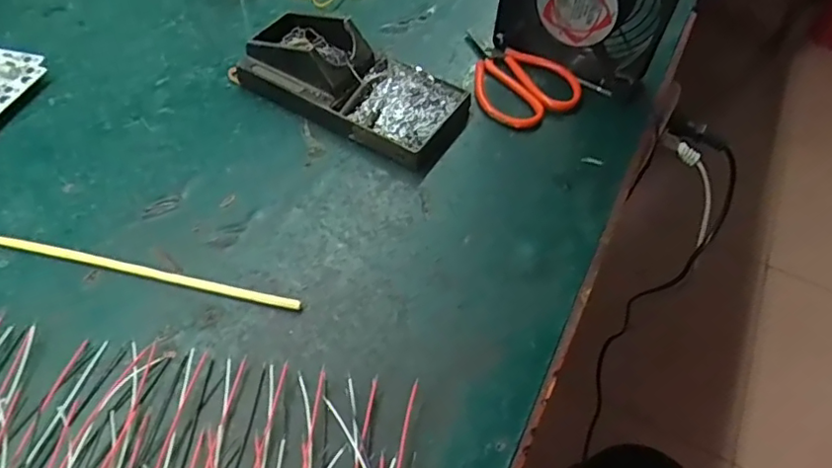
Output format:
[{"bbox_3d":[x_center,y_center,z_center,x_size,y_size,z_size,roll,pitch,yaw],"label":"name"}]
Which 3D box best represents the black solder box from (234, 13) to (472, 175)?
[{"bbox_3d":[-0.048,-0.115,0.415,0.168,0.038,0.083,26,57,15],"label":"black solder box"}]

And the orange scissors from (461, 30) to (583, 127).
[{"bbox_3d":[0.067,-0.124,0.444,0.069,0.015,0.111,-35,63,-25],"label":"orange scissors"}]

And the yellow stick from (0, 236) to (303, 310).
[{"bbox_3d":[-0.161,0.021,0.334,0.193,0.005,0.006,11,52,7],"label":"yellow stick"}]

